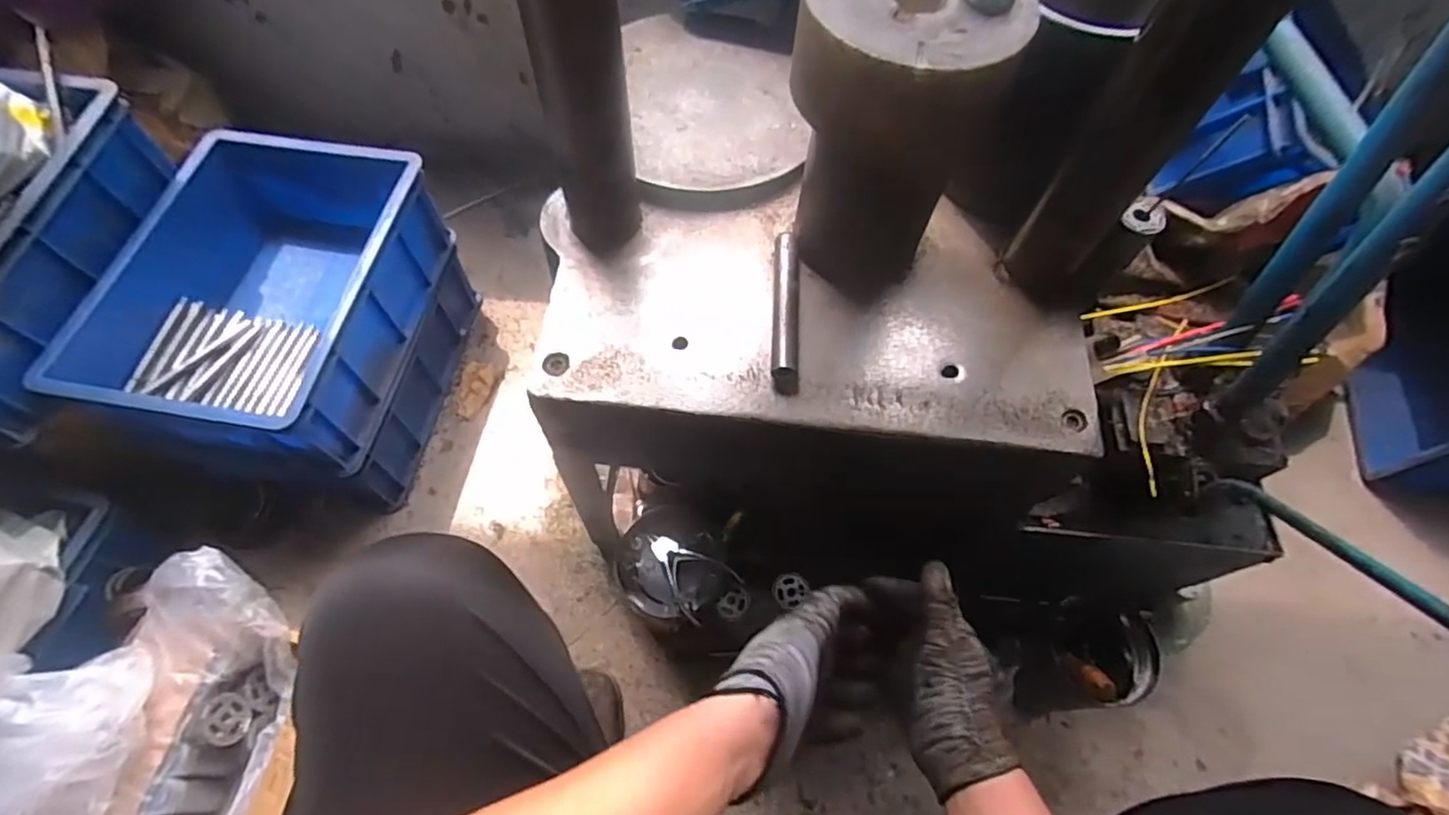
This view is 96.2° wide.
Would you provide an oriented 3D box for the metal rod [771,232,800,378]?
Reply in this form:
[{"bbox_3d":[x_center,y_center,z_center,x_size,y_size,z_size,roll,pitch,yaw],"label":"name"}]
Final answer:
[{"bbox_3d":[0.053,-0.087,0.548,0.023,0.015,0.144,4,62,-1],"label":"metal rod"}]

